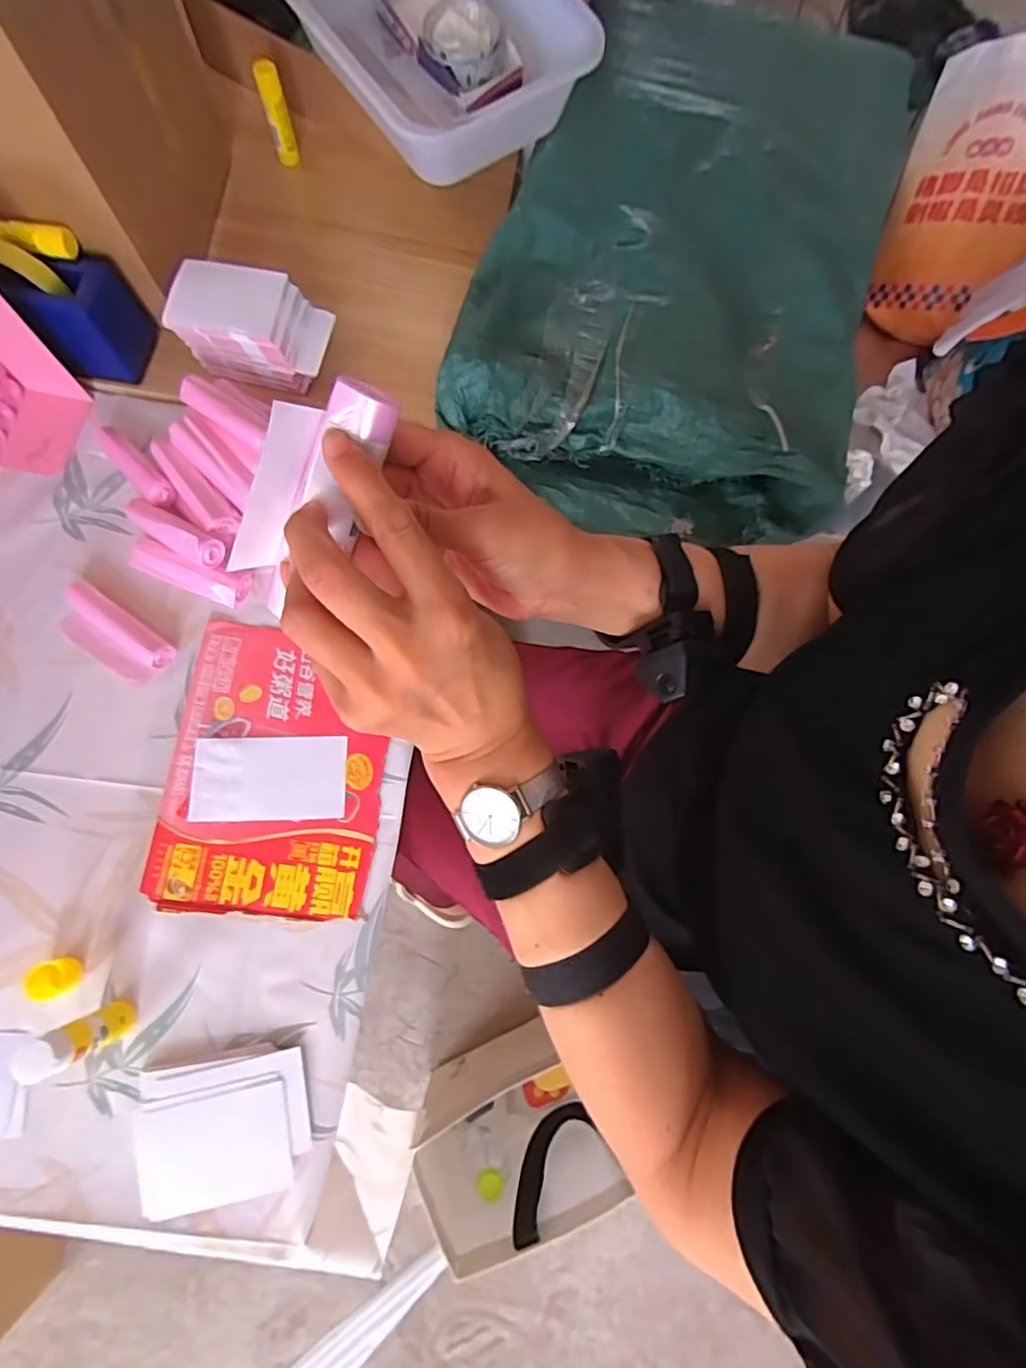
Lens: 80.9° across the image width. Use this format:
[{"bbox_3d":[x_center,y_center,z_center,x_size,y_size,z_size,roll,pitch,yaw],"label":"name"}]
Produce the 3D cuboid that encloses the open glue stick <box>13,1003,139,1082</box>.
[{"bbox_3d":[-0.337,0.278,0.473,0.025,0.115,0.033,-19,77,-8],"label":"open glue stick"}]

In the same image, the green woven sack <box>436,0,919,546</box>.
[{"bbox_3d":[0.225,-0.534,0.769,0.456,0.145,0.770,17,75,1],"label":"green woven sack"}]

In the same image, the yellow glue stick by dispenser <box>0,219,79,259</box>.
[{"bbox_3d":[-0.483,-0.436,0.588,0.097,0.025,0.029,4,75,-2],"label":"yellow glue stick by dispenser"}]

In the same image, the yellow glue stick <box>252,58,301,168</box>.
[{"bbox_3d":[-0.284,-0.684,0.729,0.026,0.105,0.034,-20,74,-7],"label":"yellow glue stick"}]

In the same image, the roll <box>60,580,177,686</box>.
[{"bbox_3d":[-0.396,-0.048,0.592,0.115,0.030,0.054,34,76,6],"label":"roll"}]

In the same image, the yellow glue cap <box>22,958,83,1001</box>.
[{"bbox_3d":[-0.399,0.255,0.523,0.032,0.030,0.031,1,75,-3],"label":"yellow glue cap"}]

